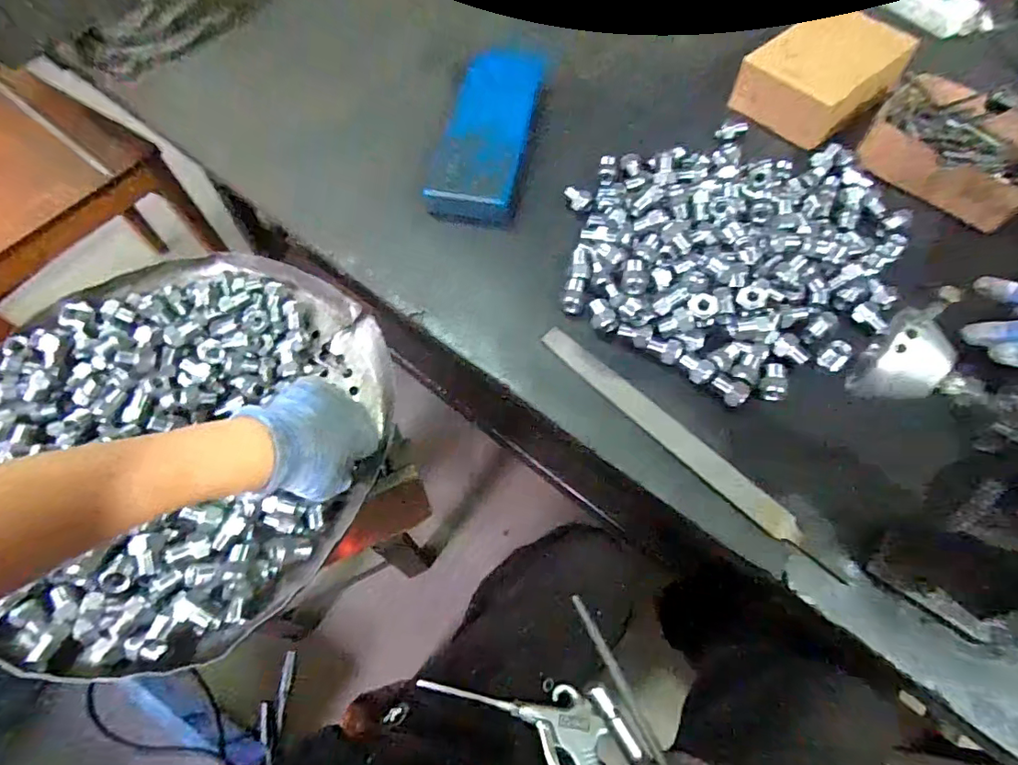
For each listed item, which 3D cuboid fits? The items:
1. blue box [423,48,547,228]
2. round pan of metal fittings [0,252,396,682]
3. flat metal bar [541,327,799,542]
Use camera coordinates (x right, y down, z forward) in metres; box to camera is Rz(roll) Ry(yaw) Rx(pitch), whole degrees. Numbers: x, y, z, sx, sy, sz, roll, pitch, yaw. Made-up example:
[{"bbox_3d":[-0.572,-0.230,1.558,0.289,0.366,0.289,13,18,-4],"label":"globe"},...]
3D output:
[{"bbox_3d":[-0.022,-0.281,0.590,0.088,0.033,0.249,9,63,4],"label":"blue box"},{"bbox_3d":[-0.286,0.035,0.481,0.352,0.064,0.374,-1,63,1],"label":"round pan of metal fittings"},{"bbox_3d":[0.129,0.037,0.450,0.256,0.008,0.023,42,69,19],"label":"flat metal bar"}]

